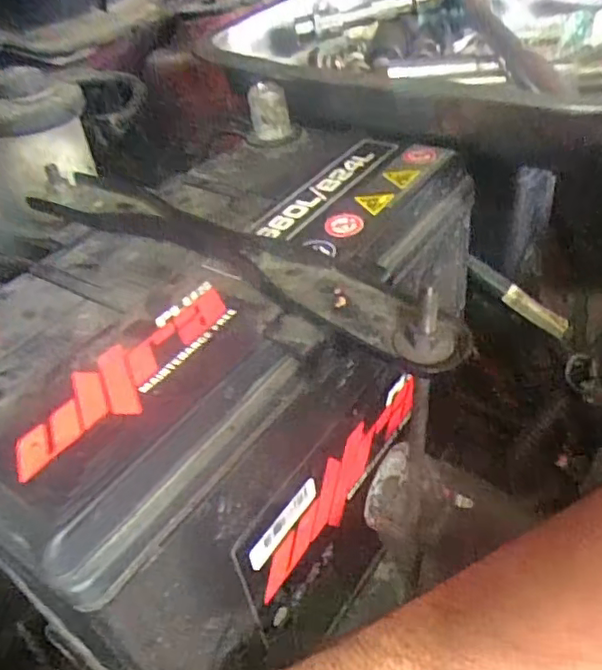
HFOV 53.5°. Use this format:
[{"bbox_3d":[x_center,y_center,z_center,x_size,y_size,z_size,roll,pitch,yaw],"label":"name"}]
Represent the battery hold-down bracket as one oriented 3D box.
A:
[{"bbox_3d":[-0.017,-0.028,0.206,0.158,0.019,0.027,20,47,34],"label":"battery hold-down bracket"}]

